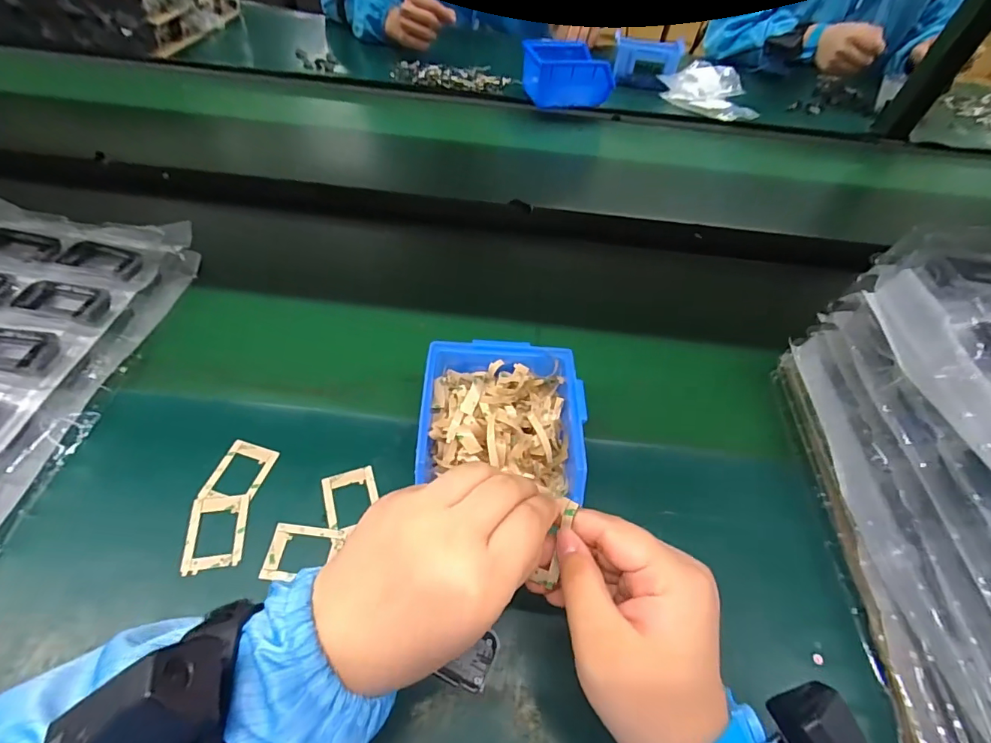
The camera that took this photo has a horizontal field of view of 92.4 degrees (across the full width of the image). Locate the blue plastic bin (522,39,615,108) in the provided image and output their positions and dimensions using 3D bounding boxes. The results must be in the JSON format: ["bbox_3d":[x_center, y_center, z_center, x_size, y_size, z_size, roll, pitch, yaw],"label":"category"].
[{"bbox_3d":[0.117,-0.502,0.804,0.142,0.069,0.101,-8,54,-11],"label":"blue plastic bin"}]

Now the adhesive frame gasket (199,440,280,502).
[{"bbox_3d":[-0.203,0.082,0.379,0.040,0.004,0.053,15,53,6],"label":"adhesive frame gasket"}]

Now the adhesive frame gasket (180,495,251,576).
[{"bbox_3d":[-0.206,0.120,0.352,0.040,0.004,0.054,-2,57,-10],"label":"adhesive frame gasket"}]

